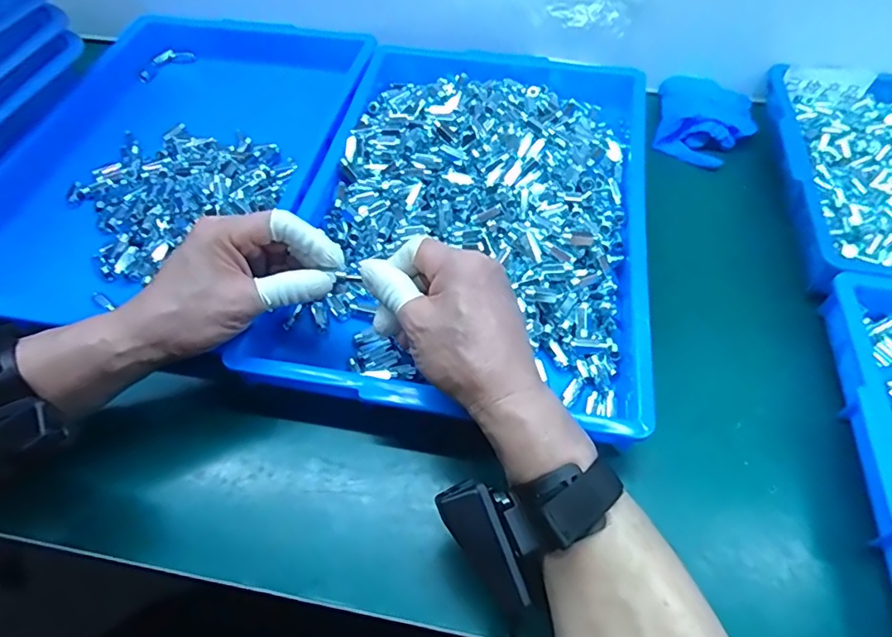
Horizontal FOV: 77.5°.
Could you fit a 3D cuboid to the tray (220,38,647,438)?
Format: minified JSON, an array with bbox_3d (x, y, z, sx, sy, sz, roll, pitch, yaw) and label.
[{"bbox_3d":[0.030,-0.110,0.494,0.296,0.068,0.429,9,56,7],"label":"tray"}]

